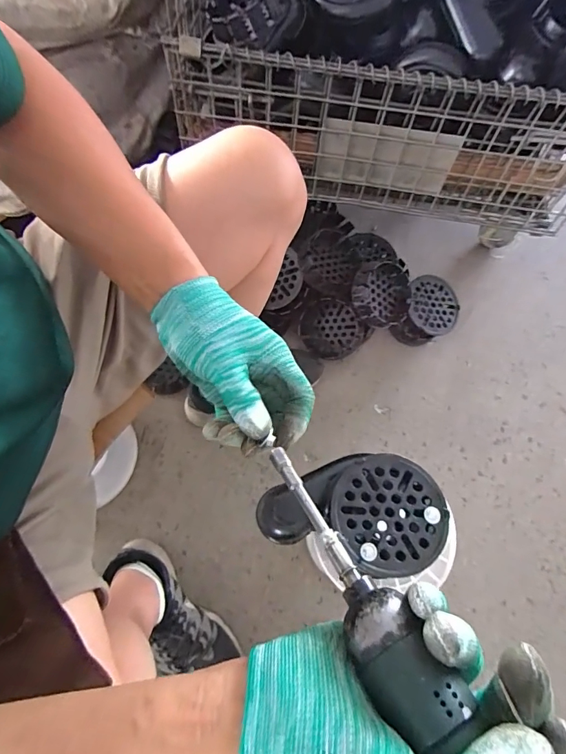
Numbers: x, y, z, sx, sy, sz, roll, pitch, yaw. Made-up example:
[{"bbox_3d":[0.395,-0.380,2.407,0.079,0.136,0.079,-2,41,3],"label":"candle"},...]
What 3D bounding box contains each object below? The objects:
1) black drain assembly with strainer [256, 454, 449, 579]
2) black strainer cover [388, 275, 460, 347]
[{"bbox_3d":[0.082,0.165,0.505,0.219,0.069,0.134,6,67,1],"label":"black drain assembly with strainer"},{"bbox_3d":[0.317,-0.146,0.900,0.128,0.065,0.155,28,78,-11],"label":"black strainer cover"}]

